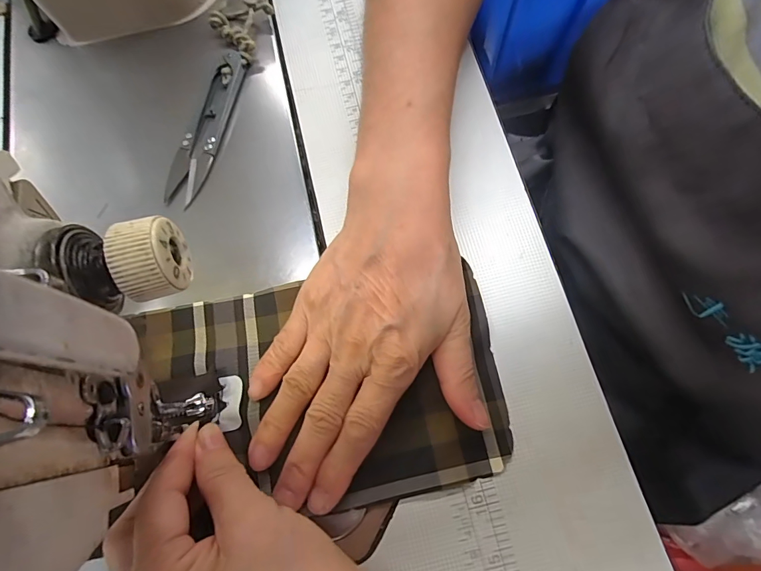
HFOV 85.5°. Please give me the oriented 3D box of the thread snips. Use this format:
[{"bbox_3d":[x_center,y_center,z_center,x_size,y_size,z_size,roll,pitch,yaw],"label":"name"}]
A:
[{"bbox_3d":[-0.106,-0.097,0.249,0.022,0.010,0.100,15,75,6],"label":"thread snips"}]

